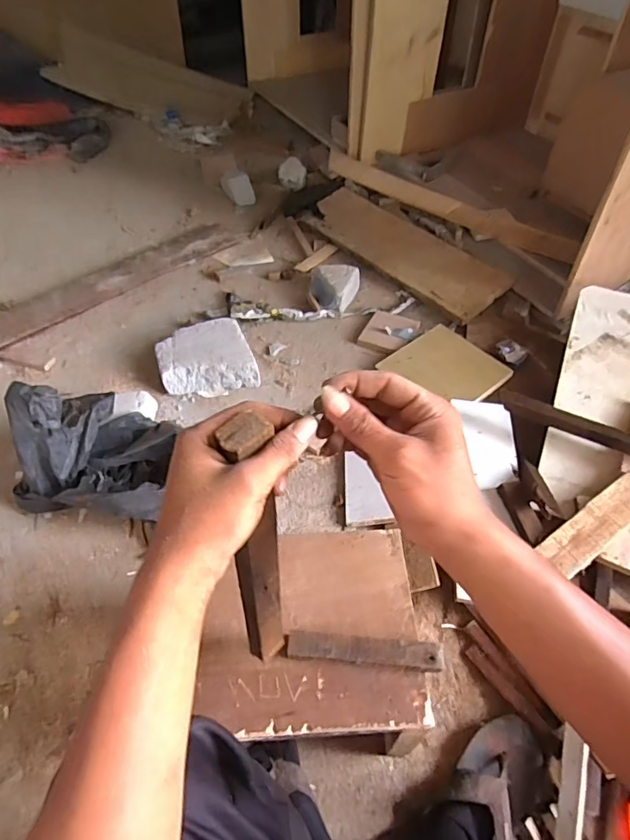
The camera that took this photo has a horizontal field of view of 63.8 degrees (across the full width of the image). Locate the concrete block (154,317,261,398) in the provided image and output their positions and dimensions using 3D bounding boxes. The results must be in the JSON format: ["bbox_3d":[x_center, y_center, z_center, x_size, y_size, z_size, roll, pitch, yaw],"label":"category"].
[{"bbox_3d":[-0.246,-0.138,1.146,0.203,0.069,0.182,-14,51,-11],"label":"concrete block"}]

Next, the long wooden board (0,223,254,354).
[{"bbox_3d":[-0.641,-0.305,1.293,1.056,0.024,0.158,-34,61,-27],"label":"long wooden board"}]

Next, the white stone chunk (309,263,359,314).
[{"bbox_3d":[0.051,-0.335,1.292,0.123,0.067,0.138,2,49,2],"label":"white stone chunk"}]

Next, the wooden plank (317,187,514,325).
[{"bbox_3d":[0.232,-0.477,1.393,0.166,0.027,0.626,-44,58,-1],"label":"wooden plank"}]

